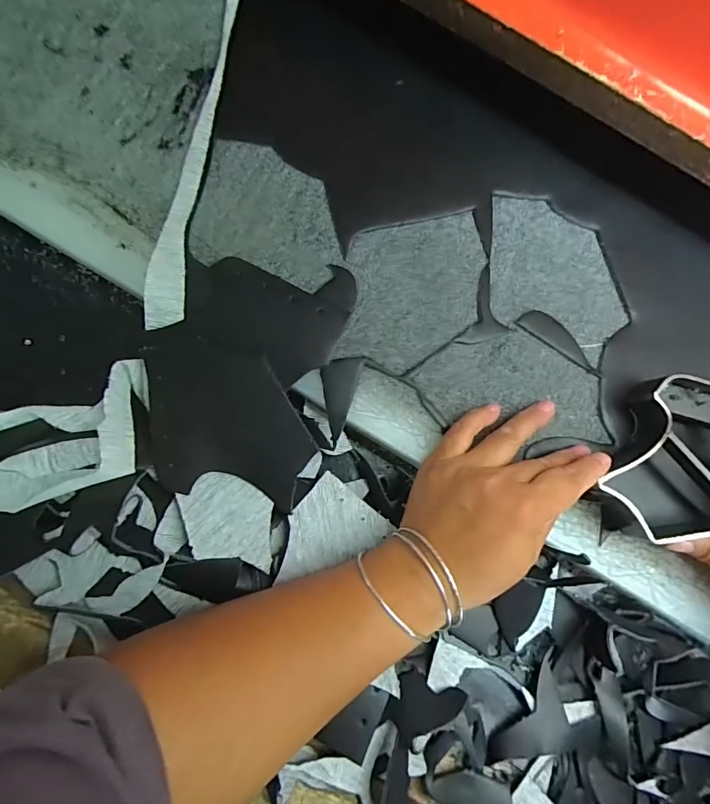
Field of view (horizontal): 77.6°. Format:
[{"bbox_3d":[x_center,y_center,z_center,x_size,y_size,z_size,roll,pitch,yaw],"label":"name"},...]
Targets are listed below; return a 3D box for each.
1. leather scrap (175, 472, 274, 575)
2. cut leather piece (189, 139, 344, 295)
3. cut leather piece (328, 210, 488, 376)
[{"bbox_3d":[-0.085,0.078,0.297,0.067,0.006,0.055,13,62,-2],"label":"leather scrap"},{"bbox_3d":[-0.060,-0.137,0.320,0.105,0.005,0.094,14,83,-2],"label":"cut leather piece"},{"bbox_3d":[0.043,-0.083,0.324,0.097,0.004,0.121,8,83,-3],"label":"cut leather piece"}]

